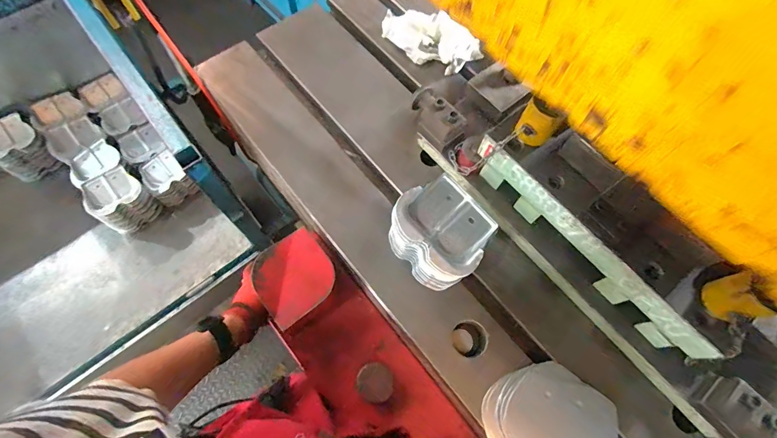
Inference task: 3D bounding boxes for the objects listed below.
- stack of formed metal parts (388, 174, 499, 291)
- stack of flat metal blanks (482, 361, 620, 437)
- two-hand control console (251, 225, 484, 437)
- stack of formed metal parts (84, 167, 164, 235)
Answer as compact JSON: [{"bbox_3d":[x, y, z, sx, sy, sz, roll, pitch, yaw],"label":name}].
[{"bbox_3d":[0.072,0.022,0.517,0.107,0.113,0.119,-42,75,-17],"label":"stack of formed metal parts"},{"bbox_3d":[0.218,0.276,0.505,0.160,0.025,0.142,40,72,13],"label":"stack of flat metal blanks"},{"bbox_3d":[-0.019,0.242,0.558,0.141,0.099,0.499,-38,73,-16],"label":"two-hand control console"},{"bbox_3d":[-0.683,-0.045,0.966,0.109,0.122,0.125,41,72,13],"label":"stack of formed metal parts"}]

